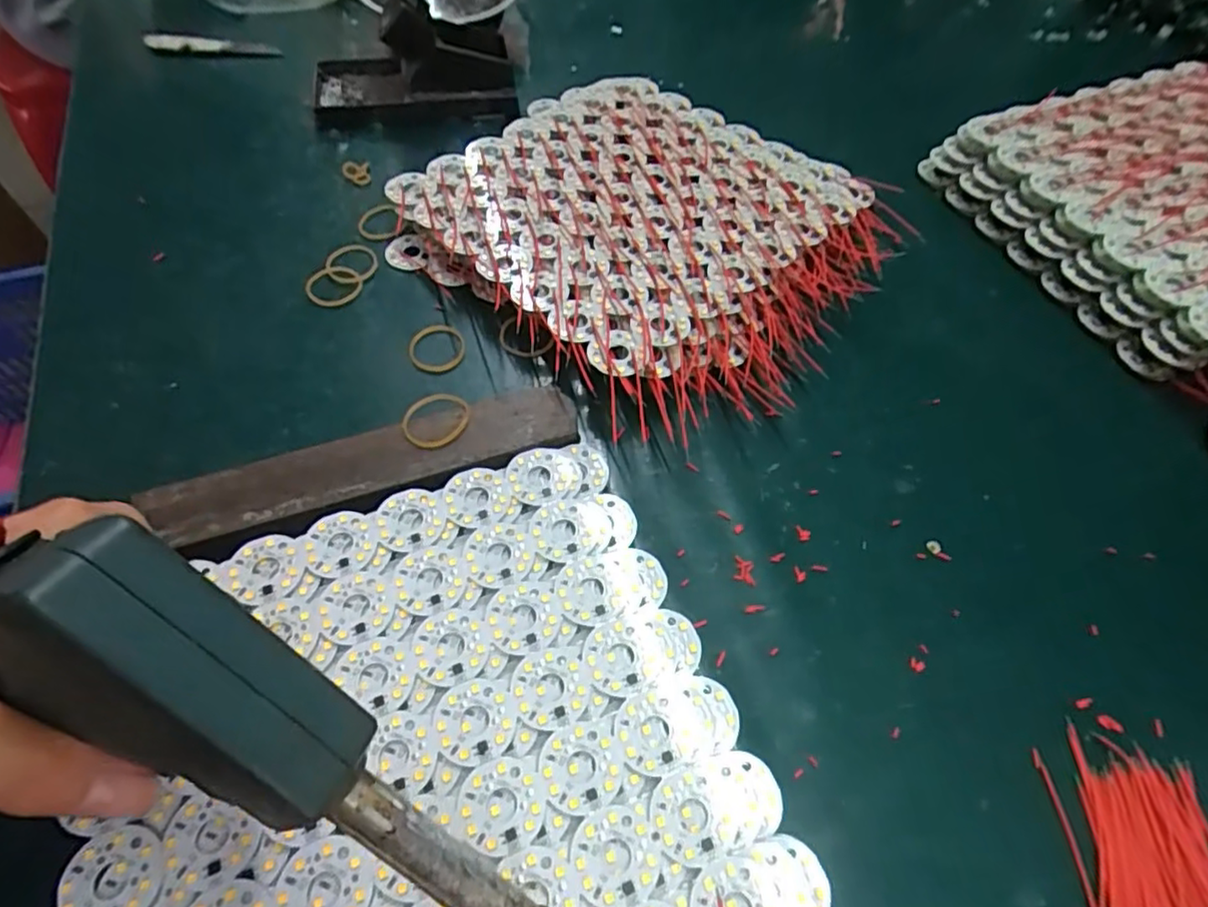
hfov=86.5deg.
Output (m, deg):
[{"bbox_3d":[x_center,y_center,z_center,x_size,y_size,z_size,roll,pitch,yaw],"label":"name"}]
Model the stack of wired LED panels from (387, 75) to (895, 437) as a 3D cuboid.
[{"bbox_3d":[0.032,-0.147,0.411,0.255,0.031,0.248,36,61,19],"label":"stack of wired LED panels"}]

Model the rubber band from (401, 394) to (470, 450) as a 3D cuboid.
[{"bbox_3d":[-0.083,-0.018,0.316,0.031,0.004,0.035,18,57,9],"label":"rubber band"}]

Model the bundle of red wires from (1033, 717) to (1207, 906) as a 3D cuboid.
[{"bbox_3d":[0.205,0.151,0.238,0.063,0.006,0.080,4,56,-1],"label":"bundle of red wires"}]

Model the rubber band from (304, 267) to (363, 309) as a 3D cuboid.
[{"bbox_3d":[-0.162,-0.100,0.383,0.033,0.005,0.029,-2,56,-5],"label":"rubber band"}]

